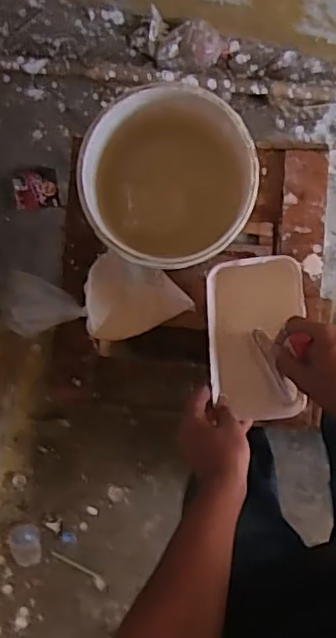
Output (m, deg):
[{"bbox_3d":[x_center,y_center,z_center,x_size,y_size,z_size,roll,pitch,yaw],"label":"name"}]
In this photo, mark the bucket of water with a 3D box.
[{"bbox_3d":[0.005,-0.154,0.718,0.178,0.191,0.186,0,93,8],"label":"bucket of water"}]

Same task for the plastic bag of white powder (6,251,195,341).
[{"bbox_3d":[-0.093,-0.028,0.813,0.240,0.056,0.109,2,93,8],"label":"plastic bag of white powder"}]

